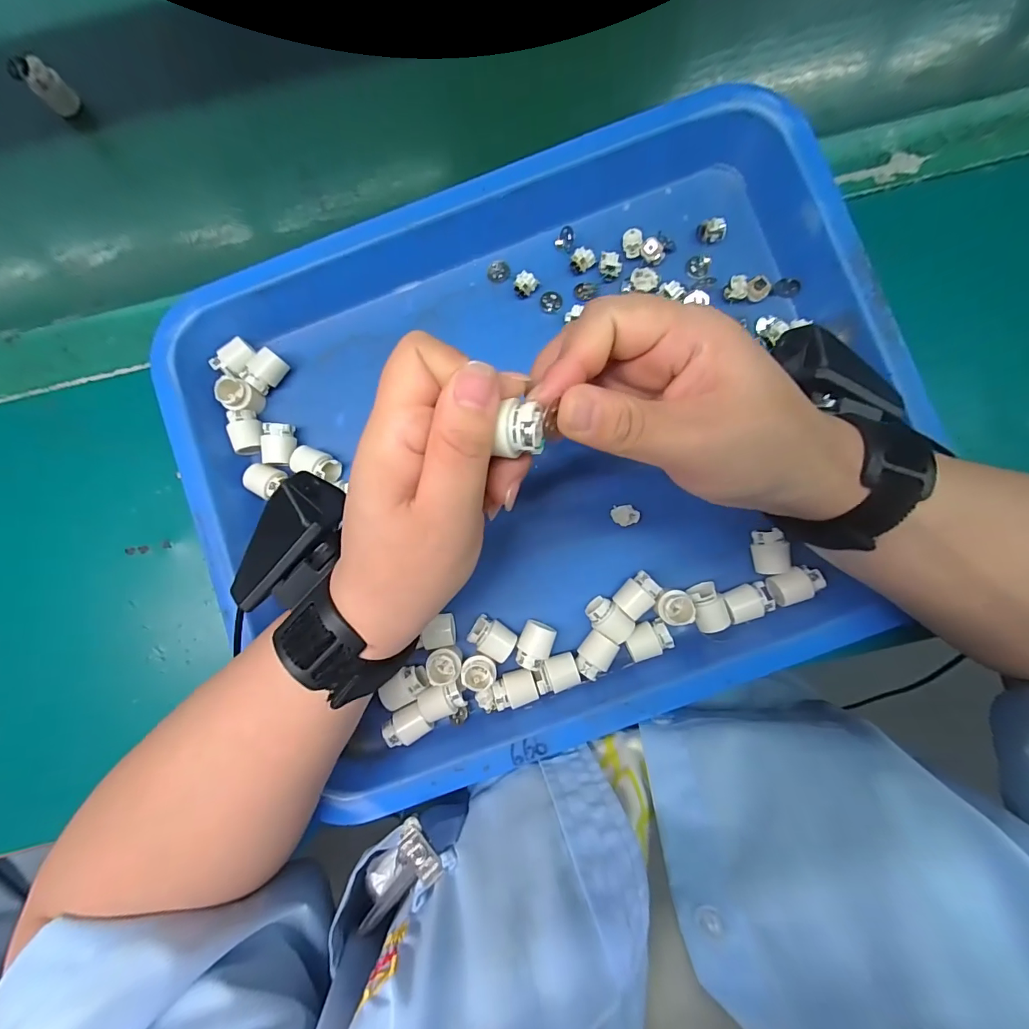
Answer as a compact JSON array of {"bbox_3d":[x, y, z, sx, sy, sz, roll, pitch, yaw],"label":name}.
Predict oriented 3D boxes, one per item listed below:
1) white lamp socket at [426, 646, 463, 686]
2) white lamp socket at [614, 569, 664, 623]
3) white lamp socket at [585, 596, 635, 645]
[{"bbox_3d":[-0.044,0.094,0.274,0.021,0.020,0.022,0,84,1],"label":"white lamp socket"},{"bbox_3d":[0.077,0.051,0.274,0.026,0.016,0.020,-43,85,-4],"label":"white lamp socket"},{"bbox_3d":[0.060,0.066,0.275,0.029,0.014,0.019,42,86,4],"label":"white lamp socket"}]

